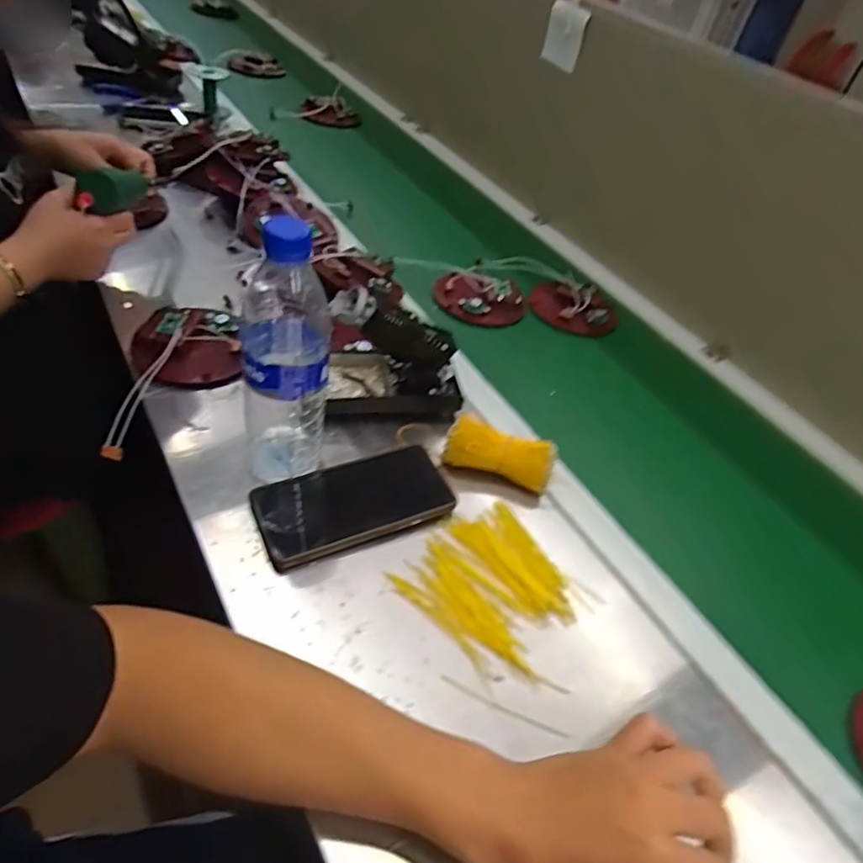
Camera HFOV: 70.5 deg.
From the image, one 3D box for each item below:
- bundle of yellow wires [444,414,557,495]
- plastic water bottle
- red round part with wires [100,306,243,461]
[{"bbox_3d":[0.064,0.019,0.556,0.096,0.042,0.034,20,43,8],"label":"bundle of yellow wires"},{"bbox_3d":[-0.115,-0.054,0.471,0.066,0.224,0.063,-1,45,-15],"label":"plastic water bottle"},{"bbox_3d":[-0.249,-0.062,0.599,0.105,0.054,0.172,3,44,-10],"label":"red round part with wires"}]

